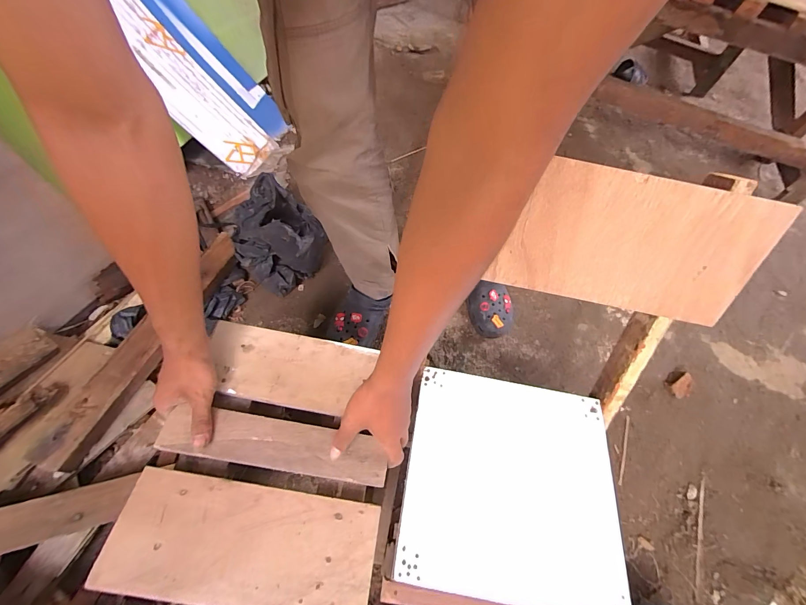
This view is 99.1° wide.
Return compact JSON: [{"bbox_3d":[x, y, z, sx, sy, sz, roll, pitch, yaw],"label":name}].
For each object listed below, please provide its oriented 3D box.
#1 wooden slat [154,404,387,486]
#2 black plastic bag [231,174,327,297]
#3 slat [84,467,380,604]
[{"bbox_3d":[-0.157,0.174,0.427,0.272,0.011,0.055,12,60,-1],"label":"wooden slat"},{"bbox_3d":[-0.310,-0.178,0.820,0.192,0.142,0.254,-24,65,-20],"label":"black plastic bag"},{"bbox_3d":[-0.169,0.260,0.370,0.270,0.022,0.108,9,60,1],"label":"slat"}]

